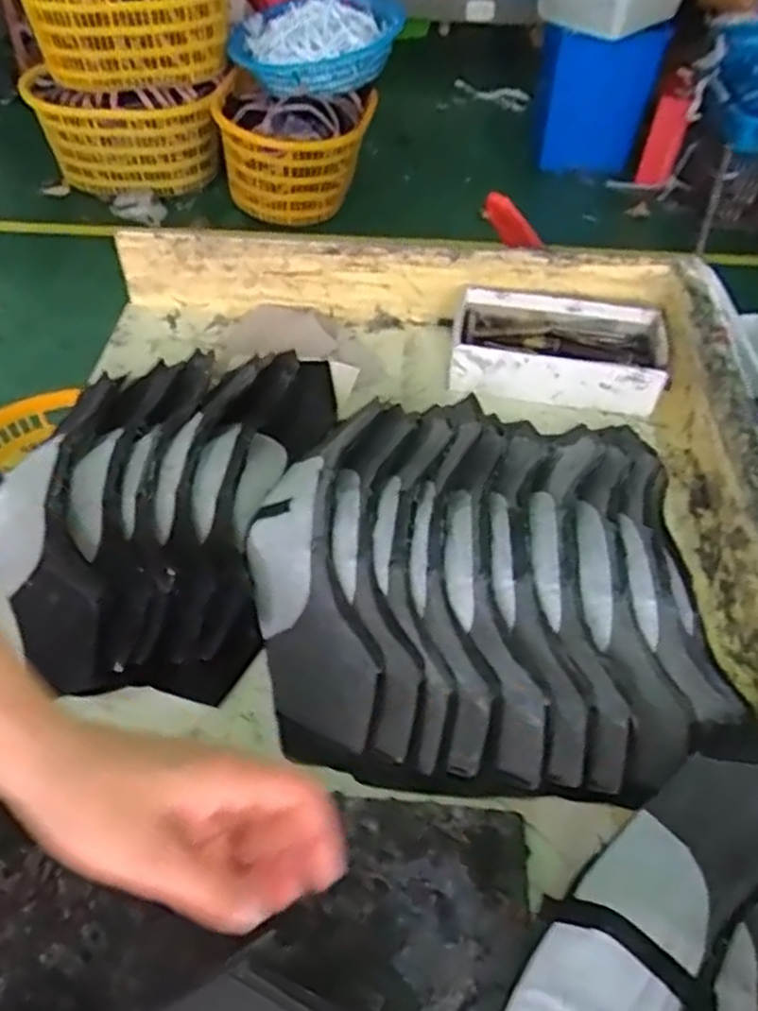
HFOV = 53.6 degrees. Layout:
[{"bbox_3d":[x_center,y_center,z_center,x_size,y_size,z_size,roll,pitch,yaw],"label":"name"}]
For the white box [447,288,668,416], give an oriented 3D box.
[{"bbox_3d":[0.165,-0.144,0.698,0.190,0.043,0.119,11,49,6],"label":"white box"}]

